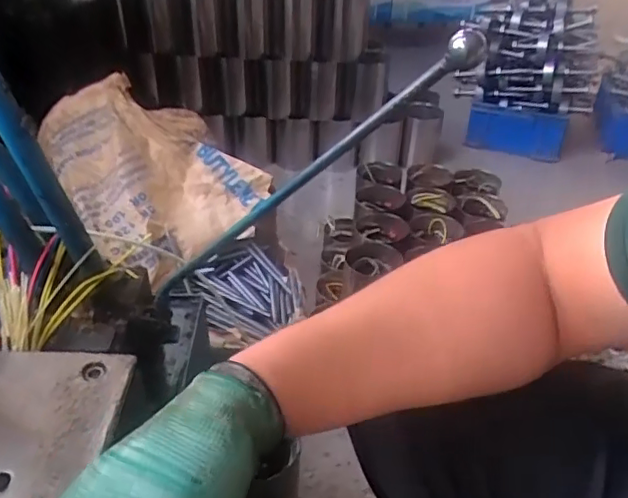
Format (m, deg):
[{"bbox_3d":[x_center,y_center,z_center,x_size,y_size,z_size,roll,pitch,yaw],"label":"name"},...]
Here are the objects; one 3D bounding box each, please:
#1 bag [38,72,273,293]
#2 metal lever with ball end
[{"bbox_3d":[-0.316,-0.141,1.132,0.339,0.140,0.431,-27,72,-23],"label":"bag"},{"bbox_3d":[-0.022,-0.054,0.541,0.028,0.421,0.033,44,34,-17],"label":"metal lever with ball end"}]

